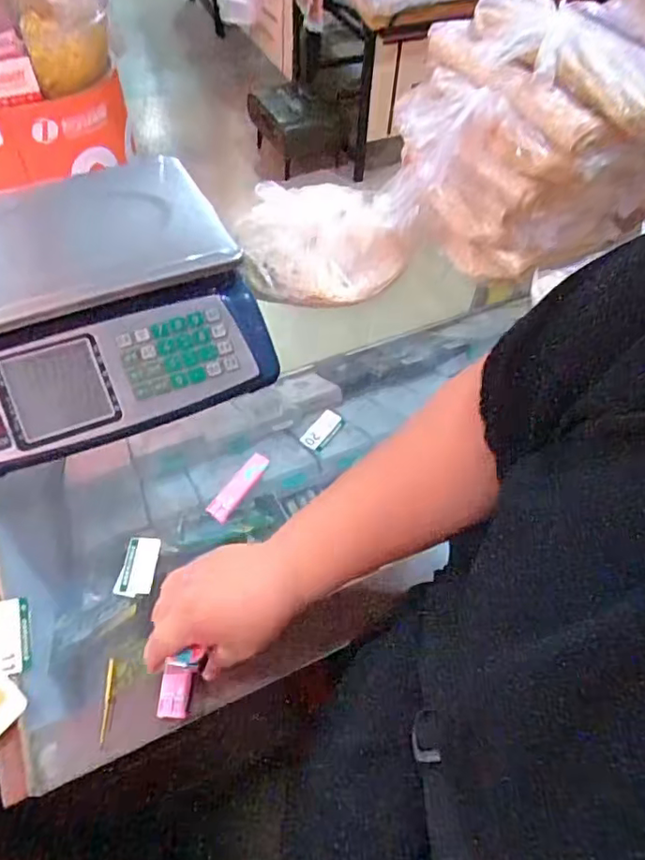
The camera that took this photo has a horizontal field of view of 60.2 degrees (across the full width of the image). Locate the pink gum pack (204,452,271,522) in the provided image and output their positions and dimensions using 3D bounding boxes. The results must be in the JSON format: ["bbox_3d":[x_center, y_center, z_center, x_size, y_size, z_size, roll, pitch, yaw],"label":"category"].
[{"bbox_3d":[-0.086,0.058,0.577,0.023,0.014,0.080,31,59,19],"label":"pink gum pack"}]

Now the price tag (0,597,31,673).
[{"bbox_3d":[-0.272,0.179,0.485,0.030,0.009,0.067,-16,57,-13],"label":"price tag"}]

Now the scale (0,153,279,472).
[{"bbox_3d":[-0.263,-0.144,0.632,0.336,0.098,0.336,-19,57,-16],"label":"scale"}]

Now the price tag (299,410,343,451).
[{"bbox_3d":[0.000,-0.001,0.635,0.030,0.007,0.055,27,58,16],"label":"price tag"}]

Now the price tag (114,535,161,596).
[{"bbox_3d":[-0.177,0.130,0.534,0.033,0.007,0.057,2,51,-1],"label":"price tag"}]

